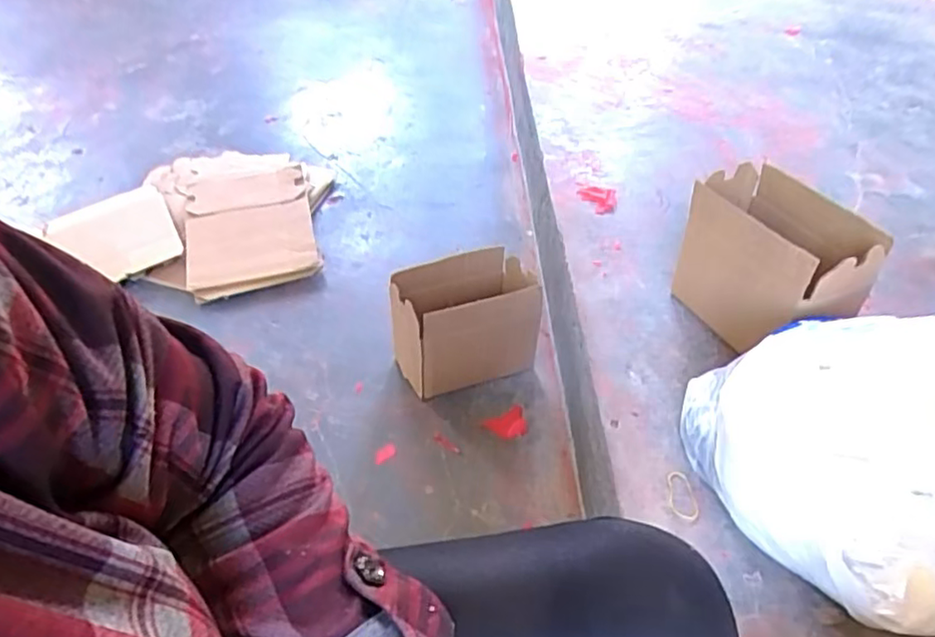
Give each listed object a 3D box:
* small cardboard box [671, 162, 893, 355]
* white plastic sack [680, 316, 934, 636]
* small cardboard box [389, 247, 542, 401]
[{"bbox_3d":[0.364,-0.058,0.796,0.120,0.189,0.220,-26,51,-22],"label":"small cardboard box"},{"bbox_3d":[0.383,0.130,0.615,0.259,0.181,0.295,-8,46,-9],"label":"white plastic sack"},{"bbox_3d":[-0.006,0.013,1.005,0.210,0.184,0.121,-11,46,-11],"label":"small cardboard box"}]

